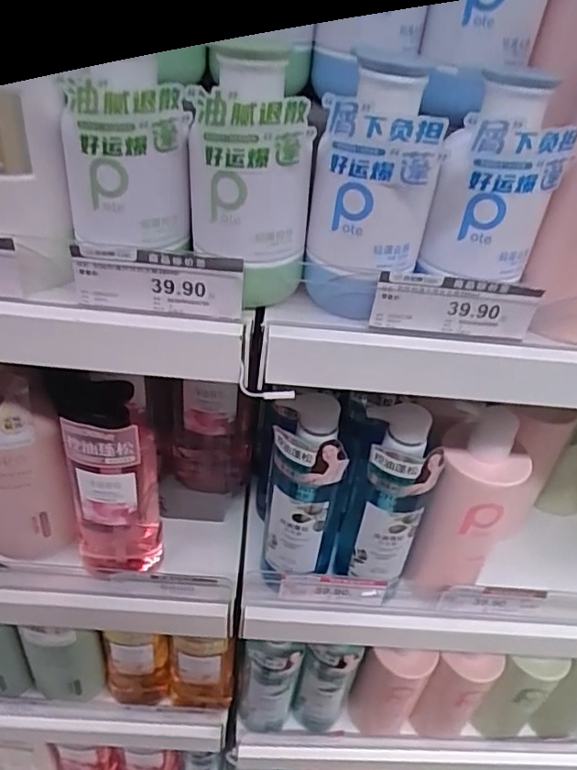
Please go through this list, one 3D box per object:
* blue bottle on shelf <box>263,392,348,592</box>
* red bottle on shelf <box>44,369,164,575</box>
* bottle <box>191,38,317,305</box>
[{"bbox_3d":[0.013,0.095,0.508,0.062,0.176,0.064,-1,40,-10],"label":"blue bottle on shelf"},{"bbox_3d":[-0.162,0.089,0.522,0.077,0.213,0.077,-7,41,-17],"label":"red bottle on shelf"},{"bbox_3d":[-0.023,-0.121,0.334,0.065,0.131,0.070,-1,39,-10],"label":"bottle"}]

